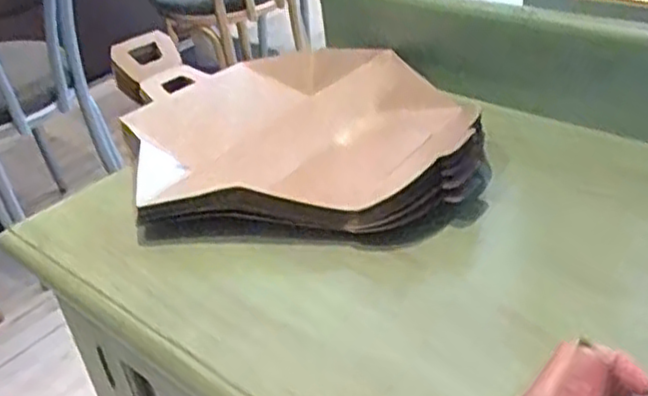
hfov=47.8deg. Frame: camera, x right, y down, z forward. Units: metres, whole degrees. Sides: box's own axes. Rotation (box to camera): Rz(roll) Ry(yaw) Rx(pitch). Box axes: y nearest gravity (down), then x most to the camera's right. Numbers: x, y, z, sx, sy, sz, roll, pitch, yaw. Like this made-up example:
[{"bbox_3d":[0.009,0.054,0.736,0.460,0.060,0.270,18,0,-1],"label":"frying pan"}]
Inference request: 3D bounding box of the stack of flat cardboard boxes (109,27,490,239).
[{"bbox_3d":[-0.035,-0.067,0.684,0.302,0.055,0.342,-11,33,-5],"label":"stack of flat cardboard boxes"}]

